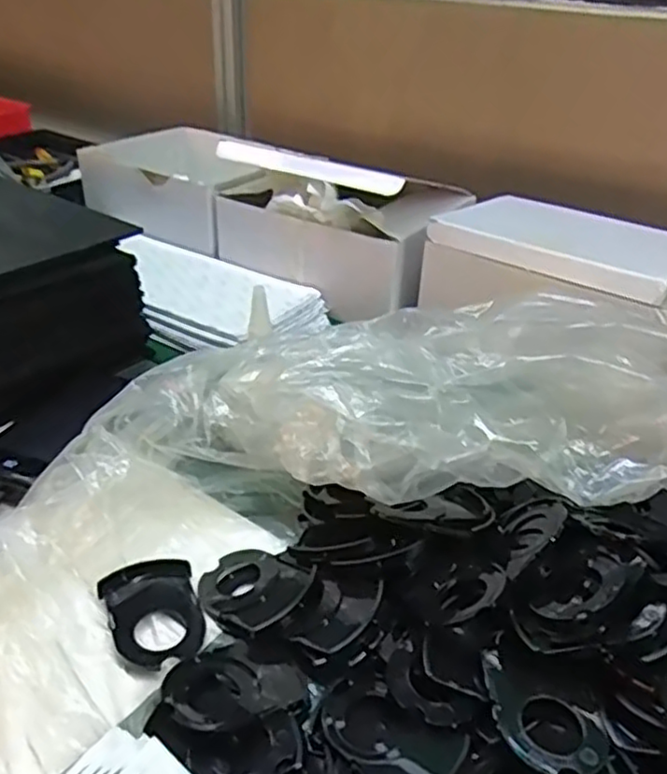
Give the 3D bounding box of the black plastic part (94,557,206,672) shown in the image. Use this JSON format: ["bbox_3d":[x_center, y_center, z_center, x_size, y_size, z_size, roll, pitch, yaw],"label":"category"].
[{"bbox_3d":[-0.111,0.142,0.438,0.056,0.016,0.077,-14,36,-25],"label":"black plastic part"}]

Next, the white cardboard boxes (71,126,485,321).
[{"bbox_3d":[-0.091,-0.247,0.883,0.525,0.130,0.216,24,38,31],"label":"white cardboard boxes"}]

